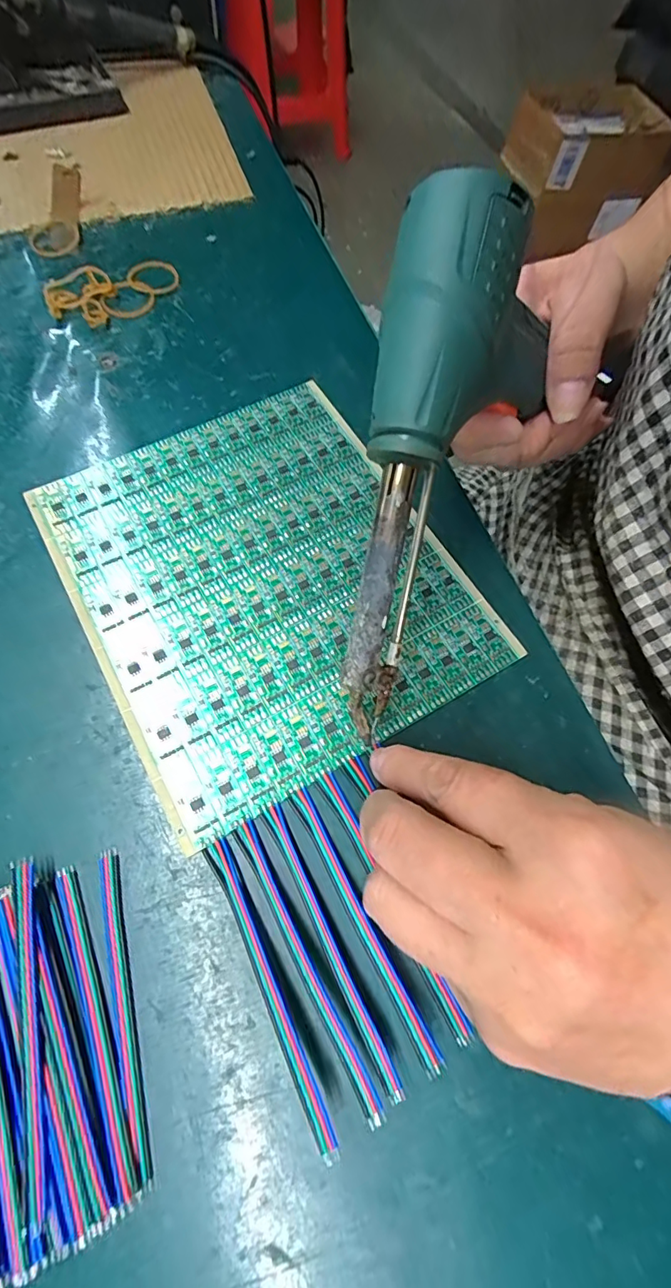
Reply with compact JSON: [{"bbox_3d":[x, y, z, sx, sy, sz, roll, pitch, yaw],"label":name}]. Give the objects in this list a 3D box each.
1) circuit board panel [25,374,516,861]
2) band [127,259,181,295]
[{"bbox_3d":[-0.035,-0.036,0.235,0.163,0.004,0.192,-28,71,-12],"label":"circuit board panel"},{"bbox_3d":[-0.116,-0.233,0.313,0.031,0.004,0.035,-32,72,-14],"label":"band"}]

